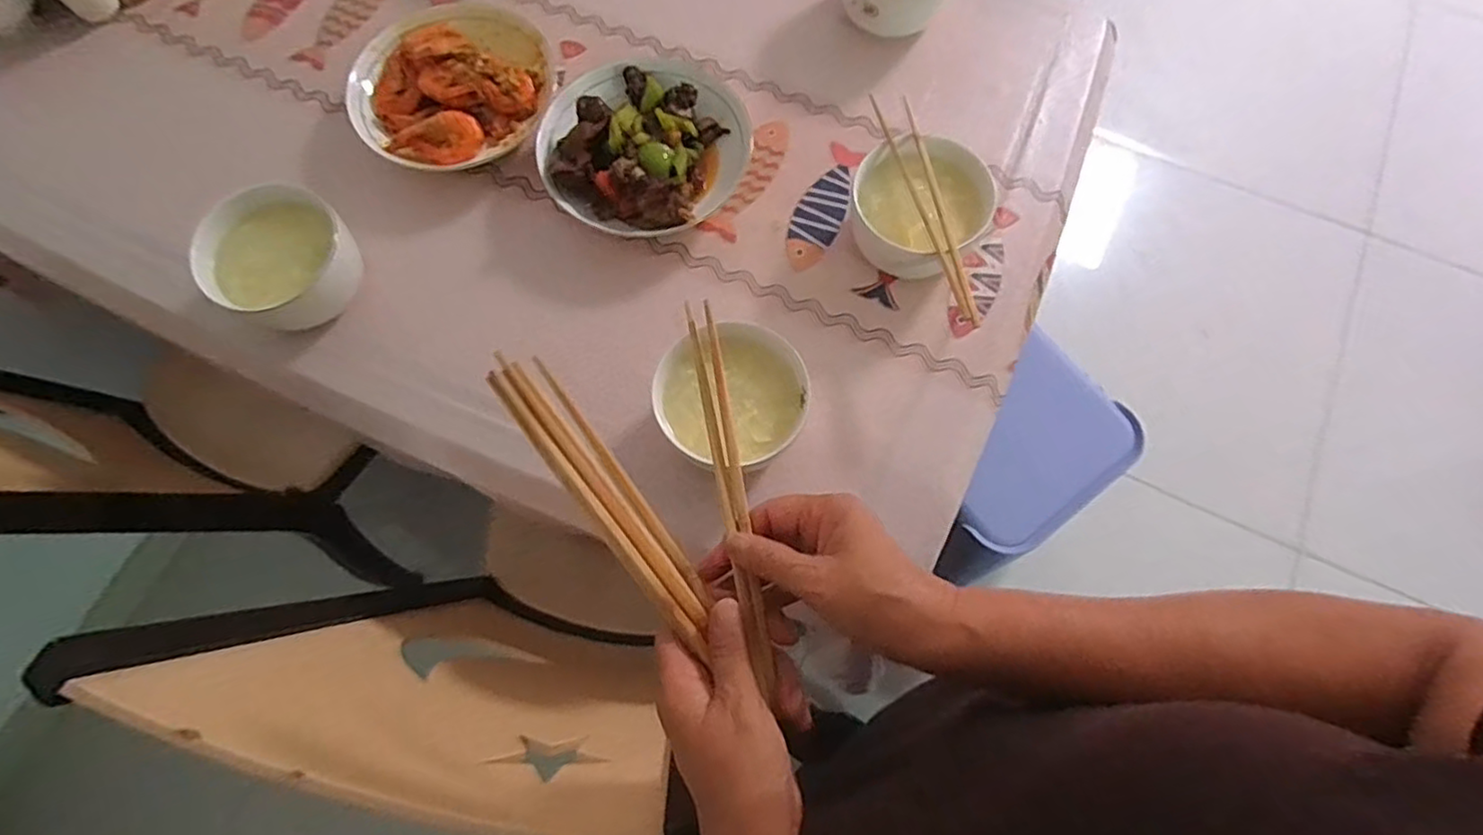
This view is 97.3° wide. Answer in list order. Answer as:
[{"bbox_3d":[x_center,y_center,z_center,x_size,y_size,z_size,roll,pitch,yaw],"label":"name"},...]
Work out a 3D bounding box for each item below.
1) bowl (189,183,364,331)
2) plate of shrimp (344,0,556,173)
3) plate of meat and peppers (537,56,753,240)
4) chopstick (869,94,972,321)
[{"bbox_3d":[-0.417,-0.143,0.595,0.125,0.058,0.118,0,72,0],"label":"bowl"},{"bbox_3d":[-0.296,-0.353,0.669,0.185,0.057,0.198,0,72,0],"label":"plate of shrimp"},{"bbox_3d":[-0.092,-0.272,0.643,0.182,0.067,0.200,0,72,0],"label":"plate of meat and peppers"},{"bbox_3d":[0.156,-0.186,0.570,0.011,0.012,0.230,-16,73,-5],"label":"chopstick"}]

